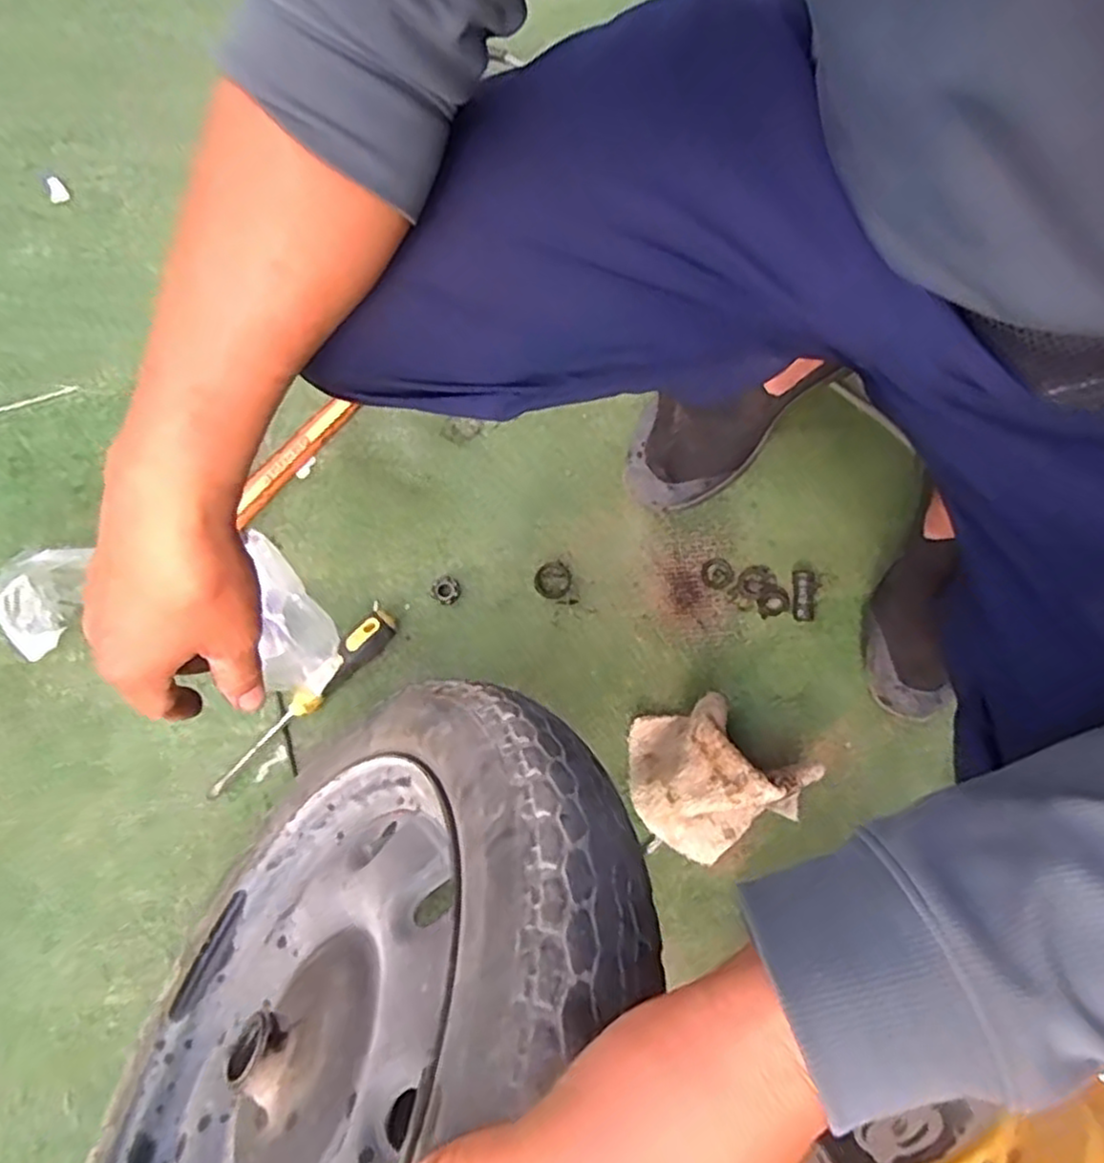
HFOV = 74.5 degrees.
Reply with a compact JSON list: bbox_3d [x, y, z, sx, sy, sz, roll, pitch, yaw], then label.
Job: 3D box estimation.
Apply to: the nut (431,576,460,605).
[{"bbox_3d":[-0.097,0.008,0.657,0.026,0.004,0.025,0,75,0],"label":"nut"}]

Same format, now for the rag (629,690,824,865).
[{"bbox_3d":[0.132,0.151,0.582,0.140,0.079,0.124,-26,76,-7],"label":"rag"}]

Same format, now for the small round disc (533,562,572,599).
[{"bbox_3d":[0.001,0.000,0.665,0.034,0.008,0.033,0,75,0],"label":"small round disc"}]

